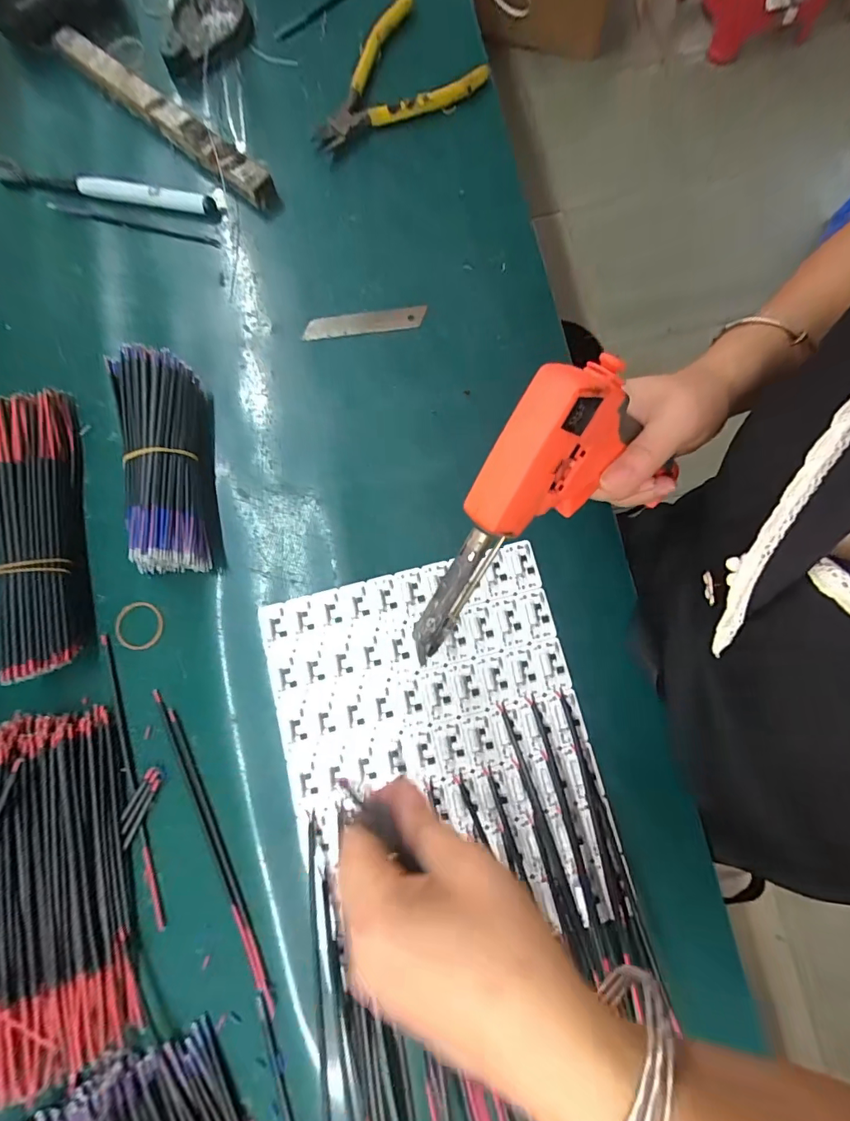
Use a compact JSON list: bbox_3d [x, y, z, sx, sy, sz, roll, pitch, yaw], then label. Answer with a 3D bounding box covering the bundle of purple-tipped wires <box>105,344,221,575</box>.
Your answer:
[{"bbox_3d":[-0.178,-0.066,0.327,0.053,0.045,0.151,-7,80,0],"label":"bundle of purple-tipped wires"}]

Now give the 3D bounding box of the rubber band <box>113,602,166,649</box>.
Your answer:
[{"bbox_3d":[-0.201,0.046,0.335,0.032,0.004,0.033,0,80,-1],"label":"rubber band"}]

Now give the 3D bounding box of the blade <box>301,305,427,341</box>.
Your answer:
[{"bbox_3d":[-0.047,-0.187,0.374,0.094,0.004,0.017,-7,96,-2],"label":"blade"}]

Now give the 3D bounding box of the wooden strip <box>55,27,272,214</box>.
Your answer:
[{"bbox_3d":[-0.206,-0.353,0.381,0.214,0.024,0.021,38,81,5],"label":"wooden strip"}]

